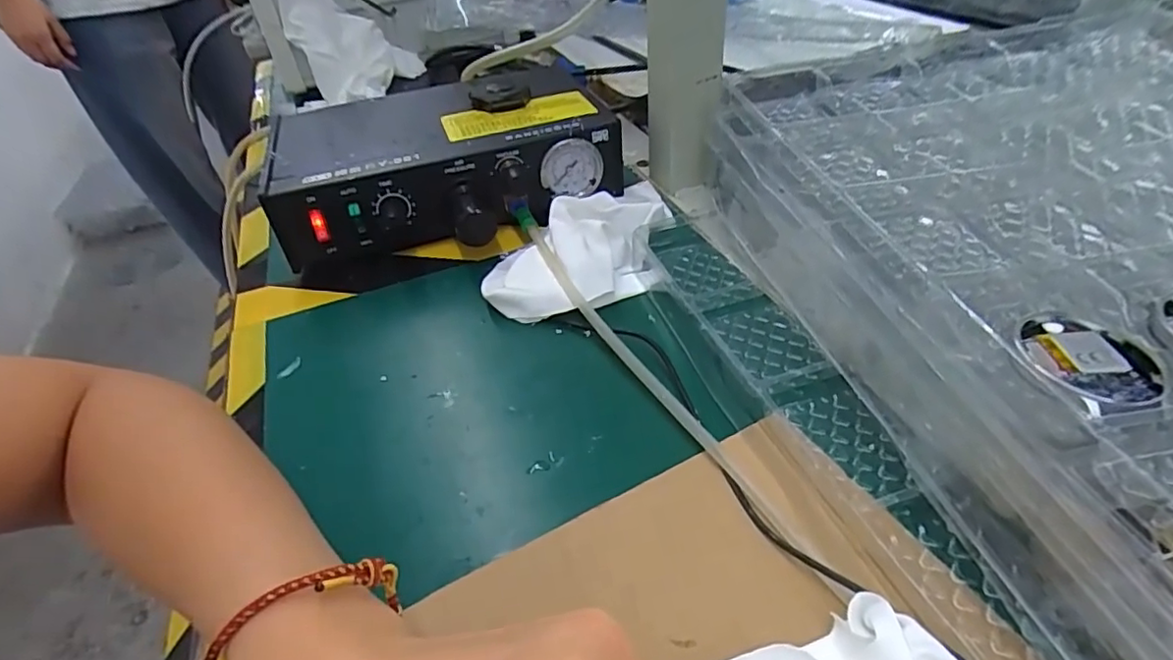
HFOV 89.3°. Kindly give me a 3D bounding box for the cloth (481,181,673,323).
[{"bbox_3d":[0.001,-0.049,0.368,0.135,0.035,0.077,-20,43,-15],"label":"cloth"}]

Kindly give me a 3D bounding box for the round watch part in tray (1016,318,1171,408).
[{"bbox_3d":[0.170,0.010,0.202,0.038,0.007,0.039,-4,41,3],"label":"round watch part in tray"}]

